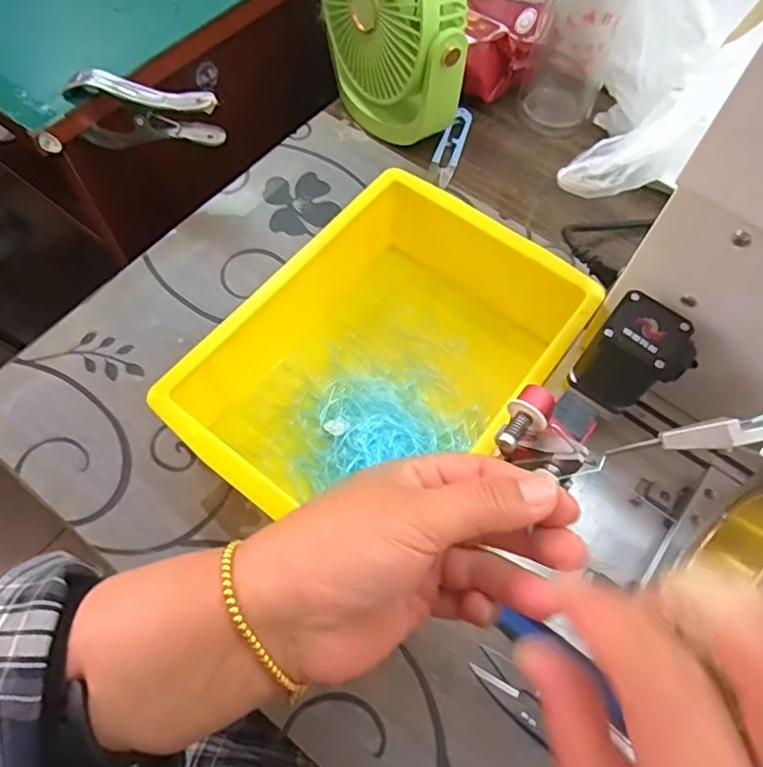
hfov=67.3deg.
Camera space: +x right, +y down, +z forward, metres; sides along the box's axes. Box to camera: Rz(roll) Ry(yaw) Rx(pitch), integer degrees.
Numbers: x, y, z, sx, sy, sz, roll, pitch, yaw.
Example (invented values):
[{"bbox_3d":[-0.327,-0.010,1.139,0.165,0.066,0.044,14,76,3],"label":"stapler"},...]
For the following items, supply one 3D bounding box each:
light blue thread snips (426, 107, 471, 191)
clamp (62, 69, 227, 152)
[{"bbox_3d":[0.064,-0.220,0.531,0.022,0.012,0.092,17,66,8],"label":"light blue thread snips"},{"bbox_3d":[-0.186,-0.215,0.461,0.115,0.058,0.024,6,65,1],"label":"clamp"}]

